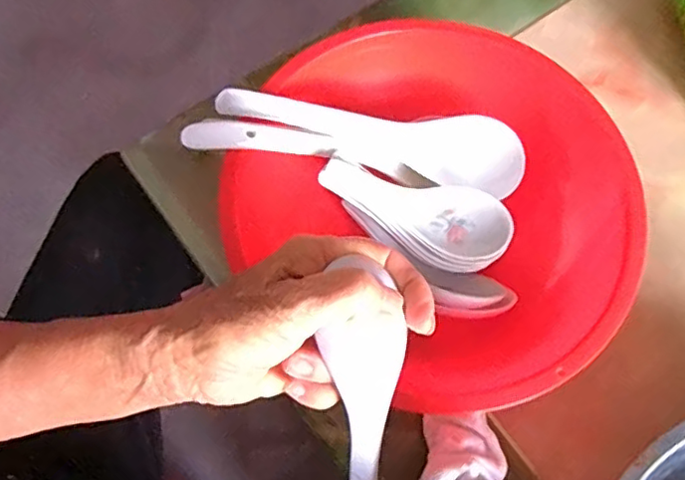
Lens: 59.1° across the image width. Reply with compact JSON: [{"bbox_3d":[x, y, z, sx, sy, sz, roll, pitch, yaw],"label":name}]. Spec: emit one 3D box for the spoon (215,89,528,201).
[{"bbox_3d":[0.023,-0.071,0.398,0.206,0.033,0.048,11,69,-13],"label":"spoon"}]

